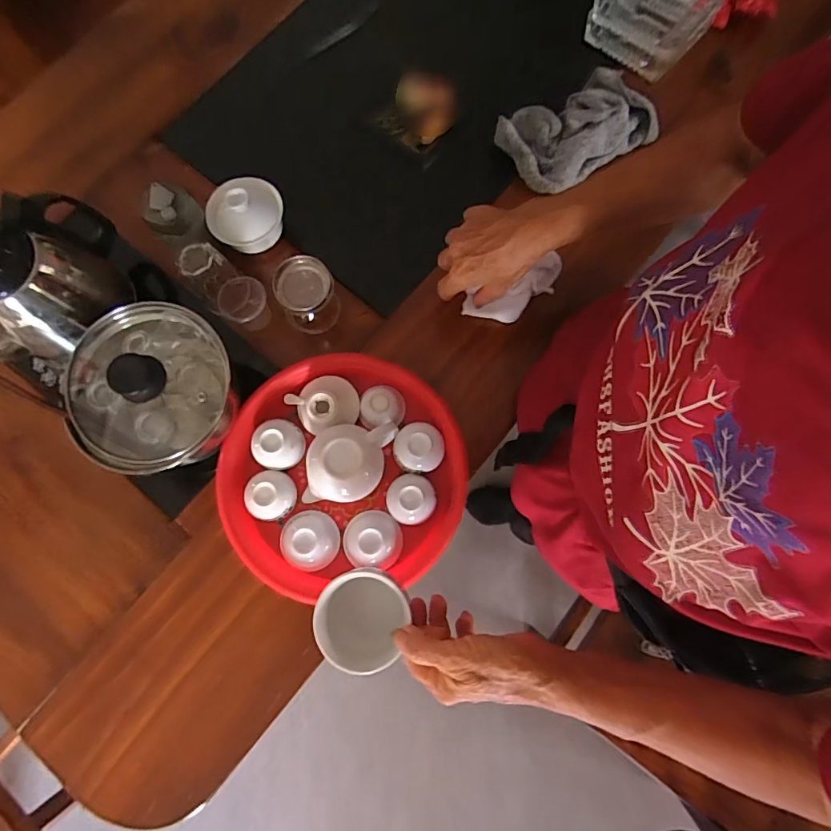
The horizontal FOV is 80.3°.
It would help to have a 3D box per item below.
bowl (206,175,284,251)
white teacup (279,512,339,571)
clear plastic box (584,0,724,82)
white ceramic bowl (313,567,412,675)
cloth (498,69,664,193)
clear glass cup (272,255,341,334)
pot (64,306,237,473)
[{"bbox_3d":[-0.193,-0.232,0.572,0.082,0.069,0.078,0,78,1],"label":"bowl"},{"bbox_3d":[-0.110,0.130,0.512,0.058,0.027,0.059,-5,78,0],"label":"white teacup"},{"bbox_3d":[0.300,-0.506,0.614,0.125,0.063,0.123,38,81,9],"label":"clear plastic box"},{"bbox_3d":[-0.044,0.167,0.412,0.070,0.056,0.071,0,78,1],"label":"white ceramic bowl"},{"bbox_3d":[0.195,-0.349,0.597,0.177,0.044,0.106,-31,79,-5],"label":"cloth"},{"bbox_3d":[-0.119,-0.133,0.543,0.061,0.068,0.059,0,78,1],"label":"clear glass cup"},{"bbox_3d":[-0.264,-0.028,0.484,0.142,0.101,0.158,24,80,6],"label":"pot"}]

